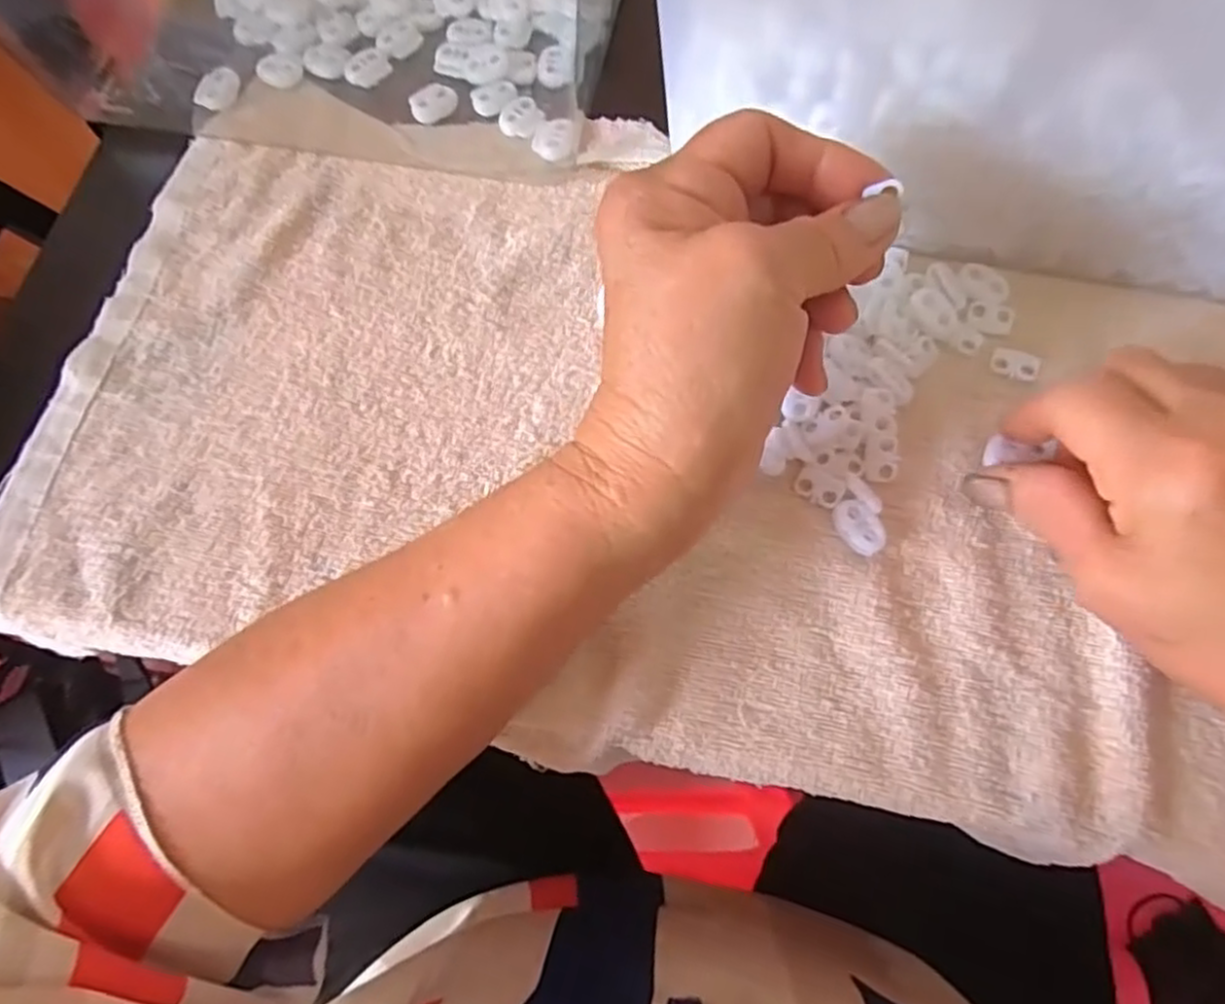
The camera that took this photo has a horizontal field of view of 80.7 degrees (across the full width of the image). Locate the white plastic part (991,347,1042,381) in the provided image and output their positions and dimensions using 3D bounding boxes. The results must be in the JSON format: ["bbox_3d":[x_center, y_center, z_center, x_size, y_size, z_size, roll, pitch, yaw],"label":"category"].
[{"bbox_3d":[0.165,-0.057,0.294,0.017,0.004,0.012,18,74,8],"label":"white plastic part"}]

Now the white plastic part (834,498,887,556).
[{"bbox_3d":[0.093,0.010,0.271,0.015,0.006,0.022,-31,74,-7],"label":"white plastic part"}]

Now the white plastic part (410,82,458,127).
[{"bbox_3d":[-0.085,-0.189,0.343,0.021,0.009,0.016,-31,74,-8],"label":"white plastic part"}]

